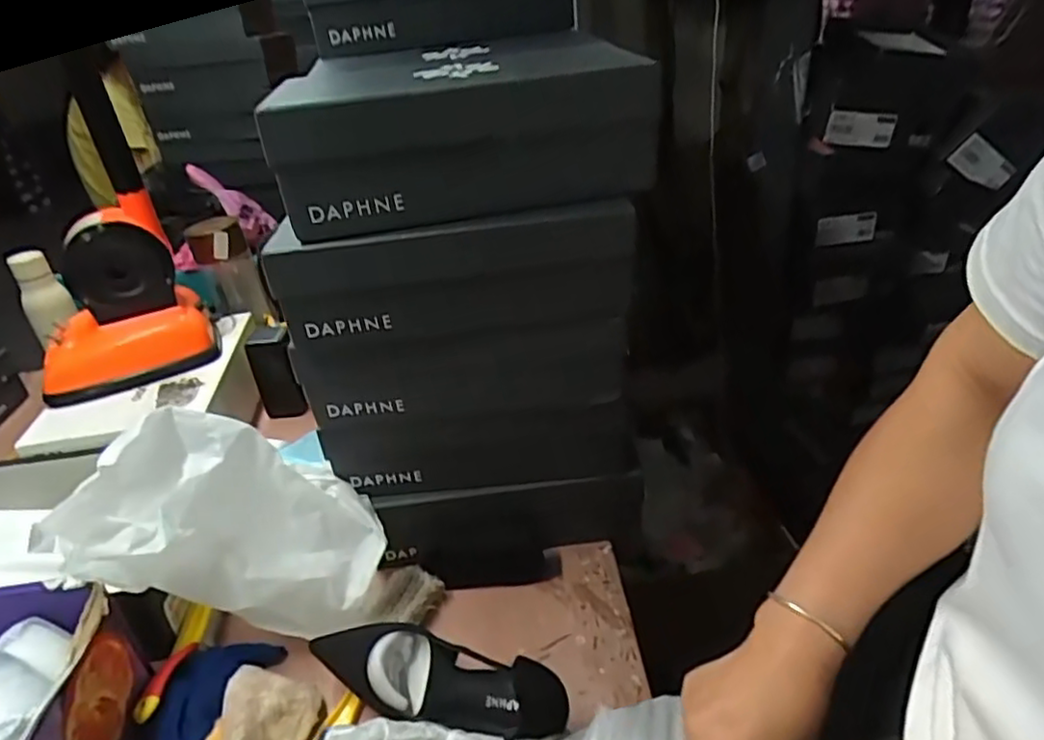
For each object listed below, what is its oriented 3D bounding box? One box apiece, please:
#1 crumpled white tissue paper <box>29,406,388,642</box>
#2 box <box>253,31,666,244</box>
[{"bbox_3d":[-0.268,0.149,0.601,0.263,0.200,0.102,-11,32,-9],"label":"crumpled white tissue paper"},{"bbox_3d":[-0.066,-0.240,0.633,0.289,0.098,0.340,-10,32,-7],"label":"box"}]

